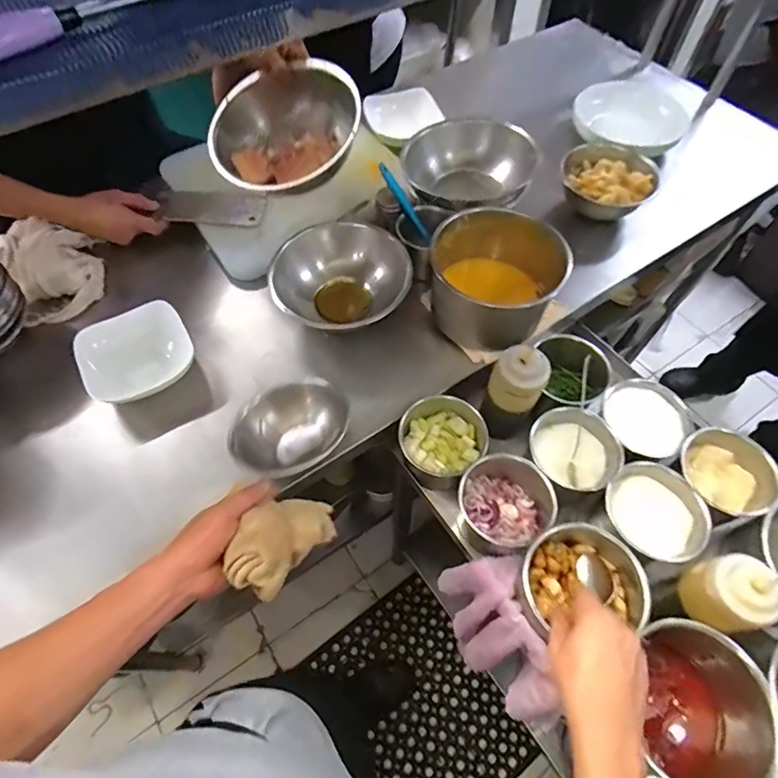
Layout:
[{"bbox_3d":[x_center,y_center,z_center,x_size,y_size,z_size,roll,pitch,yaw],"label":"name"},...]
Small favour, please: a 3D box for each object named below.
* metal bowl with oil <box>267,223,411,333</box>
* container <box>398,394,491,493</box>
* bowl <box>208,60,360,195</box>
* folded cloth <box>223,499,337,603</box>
[{"bbox_3d":[-0.078,-0.161,0.756,0.201,0.120,0.174,37,66,20],"label":"metal bowl with oil"},{"bbox_3d":[0.075,0.080,0.703,0.116,0.102,0.119,0,60,0],"label":"container"},{"bbox_3d":[-0.160,-0.403,0.756,0.248,0.095,0.248,-5,62,9],"label":"bowl"},{"bbox_3d":[-0.112,0.153,0.513,0.071,0.037,0.136,29,24,16],"label":"folded cloth"}]

